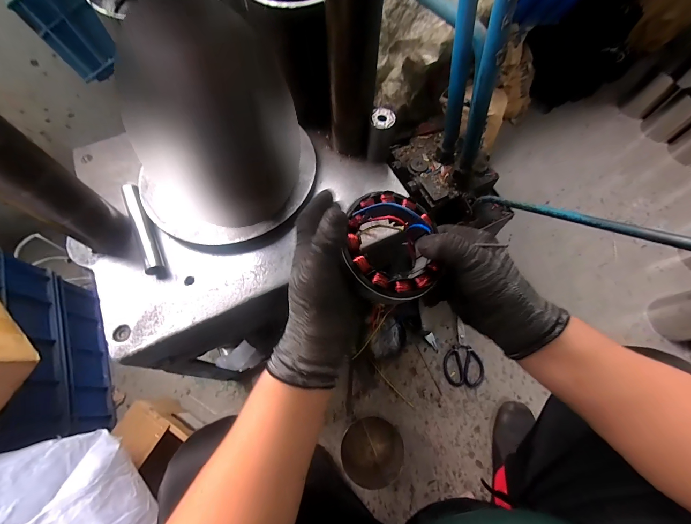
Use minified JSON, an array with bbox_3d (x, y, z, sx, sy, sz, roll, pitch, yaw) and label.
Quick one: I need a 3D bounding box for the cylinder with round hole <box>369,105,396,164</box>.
[{"bbox_3d":[0.055,-0.192,0.480,0.033,0.084,0.037,8,67,4],"label":"cylinder with round hole"}]

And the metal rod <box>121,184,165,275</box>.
[{"bbox_3d":[-0.293,-0.050,0.444,0.023,0.024,0.148,-24,68,-10],"label":"metal rod"}]

